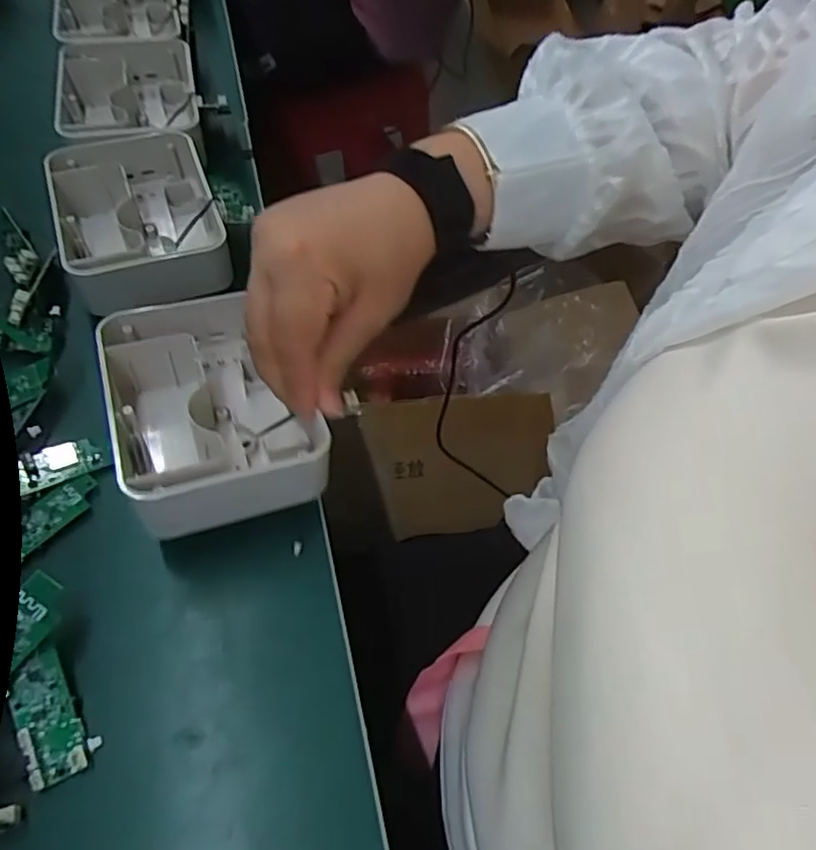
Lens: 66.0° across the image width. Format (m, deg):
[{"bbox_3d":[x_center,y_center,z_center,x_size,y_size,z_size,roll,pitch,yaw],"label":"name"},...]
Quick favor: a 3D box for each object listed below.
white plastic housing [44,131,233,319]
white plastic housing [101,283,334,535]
[{"bbox_3d":[-0.181,-0.137,0.429,0.102,0.046,0.142,-18,62,-13],"label":"white plastic housing"},{"bbox_3d":[-0.105,-0.008,0.343,0.093,0.067,0.128,-19,62,-14],"label":"white plastic housing"}]

